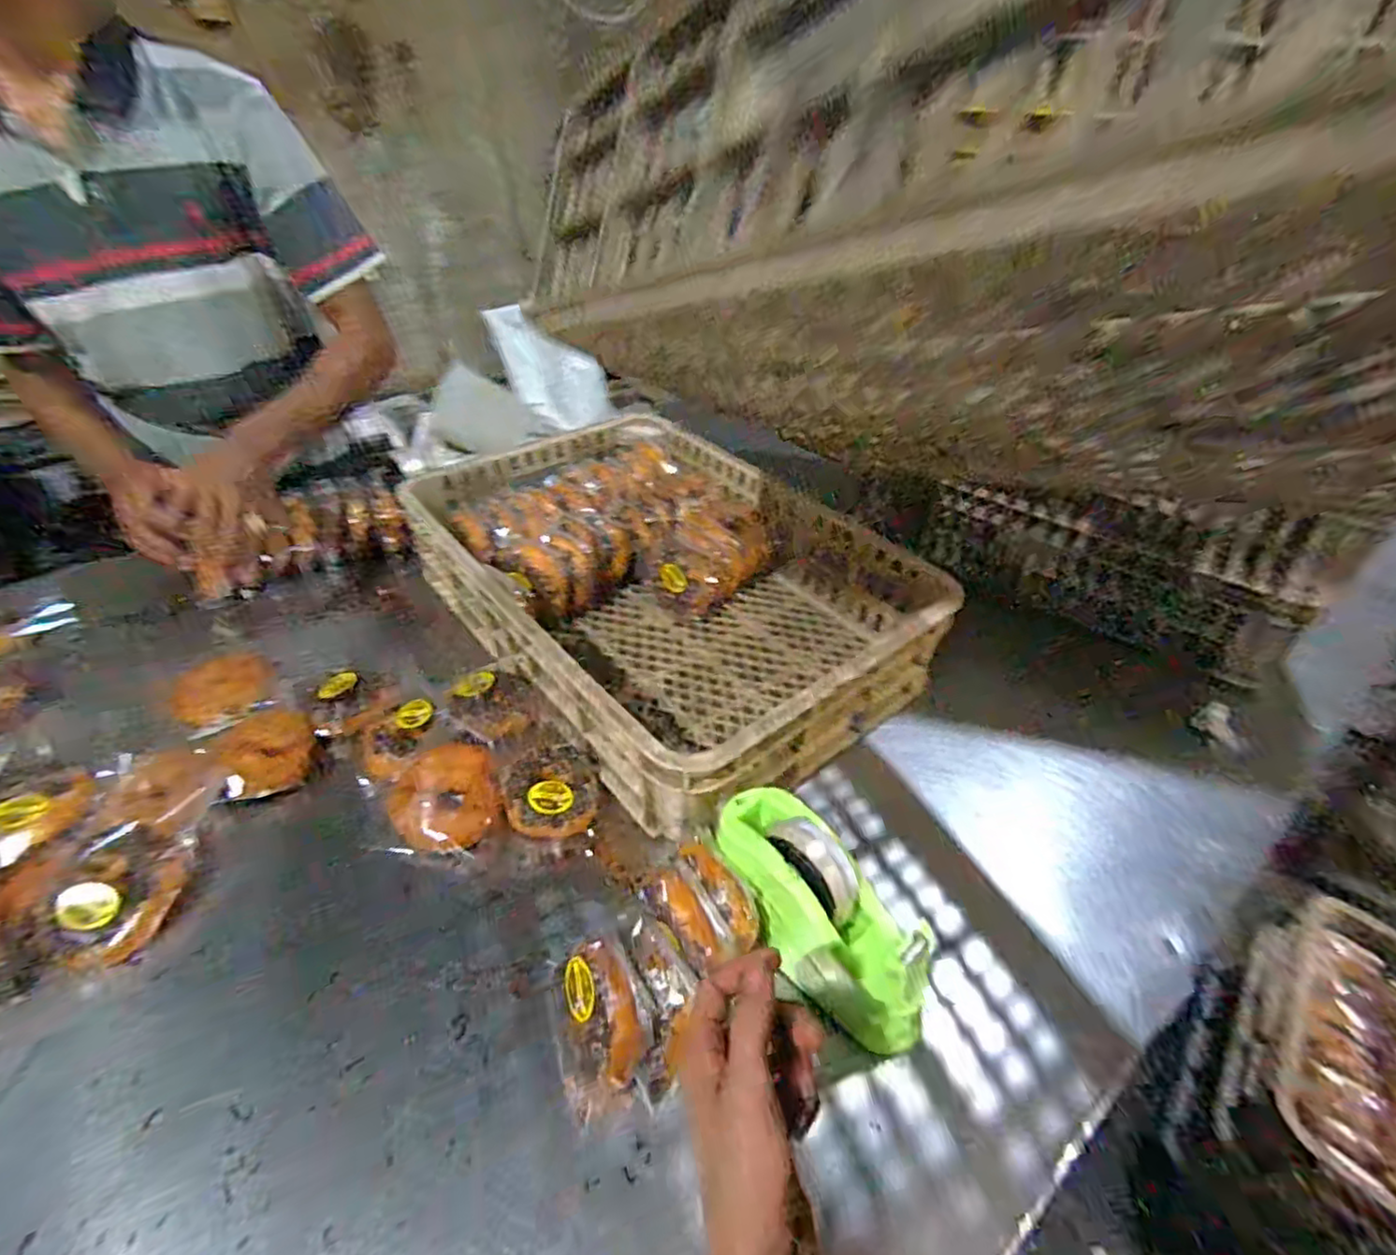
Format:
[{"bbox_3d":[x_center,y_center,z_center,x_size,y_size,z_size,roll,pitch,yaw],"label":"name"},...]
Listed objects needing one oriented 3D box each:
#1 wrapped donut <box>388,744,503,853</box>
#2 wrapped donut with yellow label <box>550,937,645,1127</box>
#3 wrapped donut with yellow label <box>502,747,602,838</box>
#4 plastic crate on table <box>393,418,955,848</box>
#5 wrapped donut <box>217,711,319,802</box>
[{"bbox_3d":[-0.244,0.165,0.635,0.099,0.028,0.101,-14,45,-19],"label":"wrapped donut"},{"bbox_3d":[-0.070,0.284,0.467,0.064,0.083,0.094,-12,44,-17],"label":"wrapped donut with yellow label"},{"bbox_3d":[-0.144,0.157,0.647,0.090,0.028,0.100,-2,42,-7],"label":"wrapped donut with yellow label"},{"bbox_3d":[-0.051,-0.075,0.824,0.419,0.119,0.621,-27,50,-30],"label":"plastic crate on table"},{"bbox_3d":[-0.432,0.127,0.663,0.081,0.033,0.101,-21,47,-24],"label":"wrapped donut"}]

